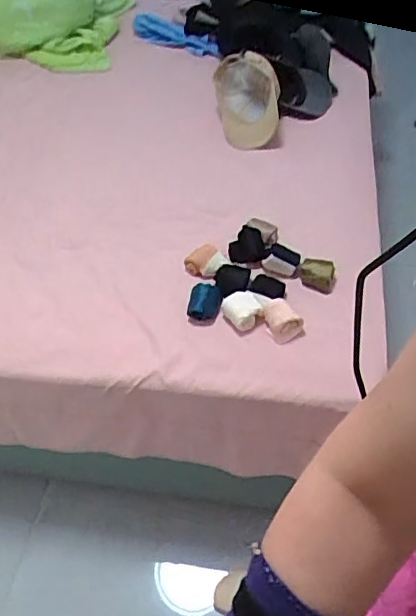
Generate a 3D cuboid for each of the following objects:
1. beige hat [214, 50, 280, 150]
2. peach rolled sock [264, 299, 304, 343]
[{"bbox_3d":[0.097,-0.498,1.355,0.147,0.159,0.226,-7,49,-3],"label":"beige hat"},{"bbox_3d":[0.137,0.023,1.034,0.068,0.039,0.075,-18,50,-13],"label":"peach rolled sock"}]

